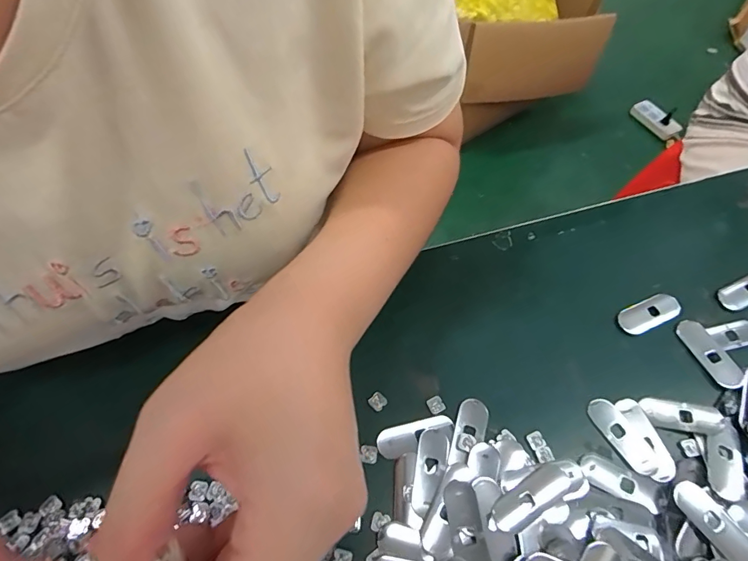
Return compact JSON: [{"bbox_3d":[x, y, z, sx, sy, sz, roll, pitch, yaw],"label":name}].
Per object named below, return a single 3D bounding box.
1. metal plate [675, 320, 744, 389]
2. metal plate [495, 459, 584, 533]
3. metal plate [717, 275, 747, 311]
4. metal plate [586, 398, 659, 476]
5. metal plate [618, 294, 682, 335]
[{"bbox_3d":[0.235,0.050,0.297,0.017,0.005,0.050,-17,61,-10],"label":"metal plate"},{"bbox_3d":[0.095,0.125,0.249,0.060,0.006,0.019,-28,63,-16],"label":"metal plate"},{"bbox_3d":[0.291,0.007,0.329,0.048,0.004,0.020,-22,62,-13],"label":"metal plate"},{"bbox_3d":[0.158,0.099,0.270,0.018,0.004,0.050,-25,62,-14],"label":"metal plate"},{"bbox_3d":[0.203,0.025,0.314,0.050,0.005,0.021,-19,61,-12],"label":"metal plate"}]

